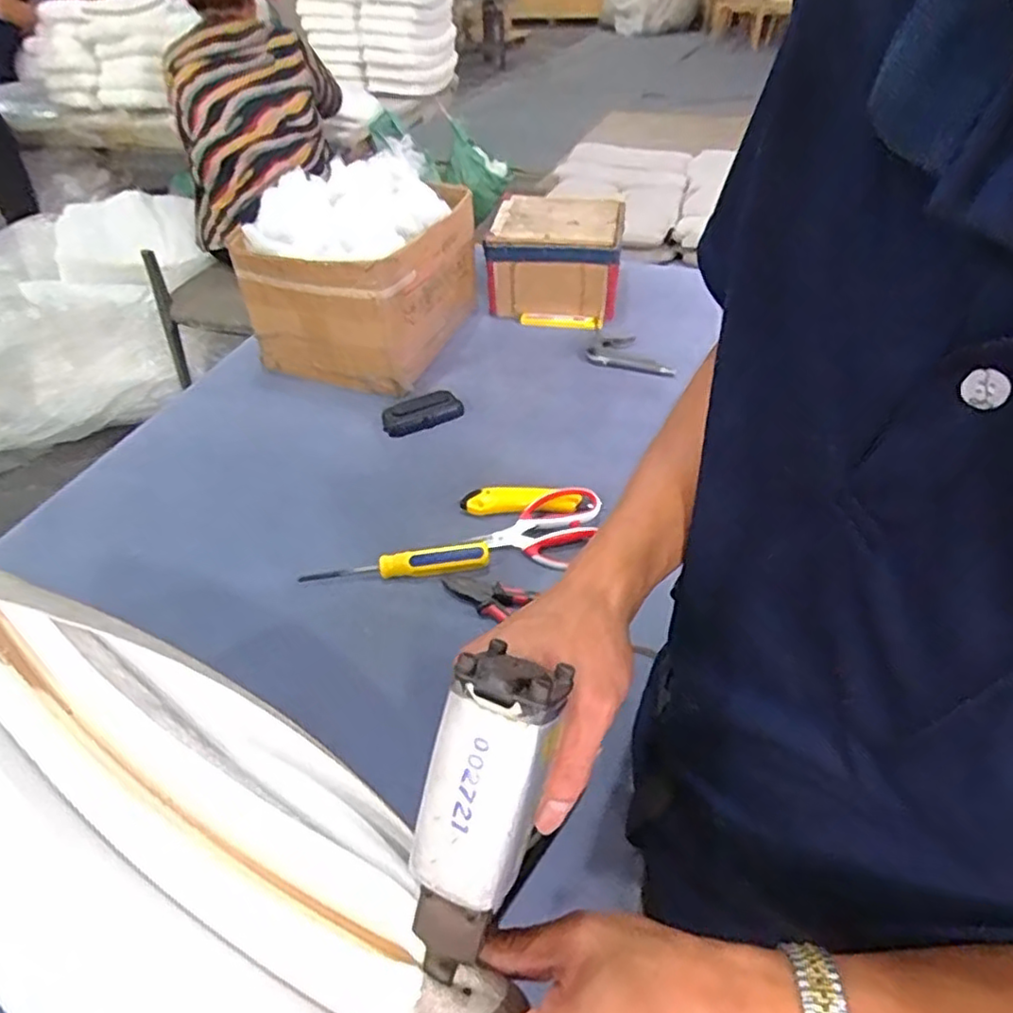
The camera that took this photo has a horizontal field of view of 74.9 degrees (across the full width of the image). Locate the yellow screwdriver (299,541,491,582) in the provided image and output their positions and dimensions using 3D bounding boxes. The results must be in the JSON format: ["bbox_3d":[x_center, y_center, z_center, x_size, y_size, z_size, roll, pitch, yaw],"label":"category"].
[{"bbox_3d":[-0.115,0.061,0.692,0.191,0.024,0.028,-5,42,-3],"label":"yellow screwdriver"}]

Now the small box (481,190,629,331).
[{"bbox_3d":[0.087,-0.419,1.129,0.212,0.143,0.212,6,42,9],"label":"small box"}]

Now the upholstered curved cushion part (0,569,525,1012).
[{"bbox_3d":[-0.195,0.157,0.331,0.355,0.117,0.149,21,46,25],"label":"upholstered curved cushion part"}]

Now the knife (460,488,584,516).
[{"bbox_3d":[0.018,-0.006,0.767,0.136,0.017,0.034,-2,42,1],"label":"knife"}]

